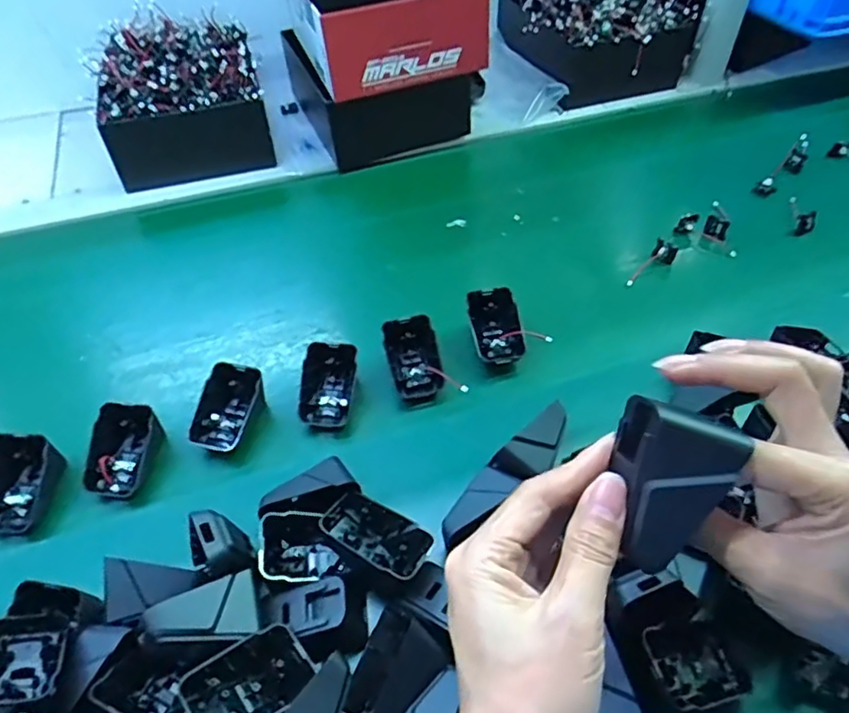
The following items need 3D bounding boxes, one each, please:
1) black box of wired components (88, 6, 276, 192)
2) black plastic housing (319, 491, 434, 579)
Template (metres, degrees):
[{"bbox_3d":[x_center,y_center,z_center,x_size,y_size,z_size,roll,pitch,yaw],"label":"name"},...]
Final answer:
[{"bbox_3d":[-0.299,-0.324,0.762,0.182,0.124,0.223,-13,50,-10],"label":"black box of wired components"},{"bbox_3d":[-0.031,0.118,0.403,0.069,0.026,0.035,22,53,18],"label":"black plastic housing"}]

